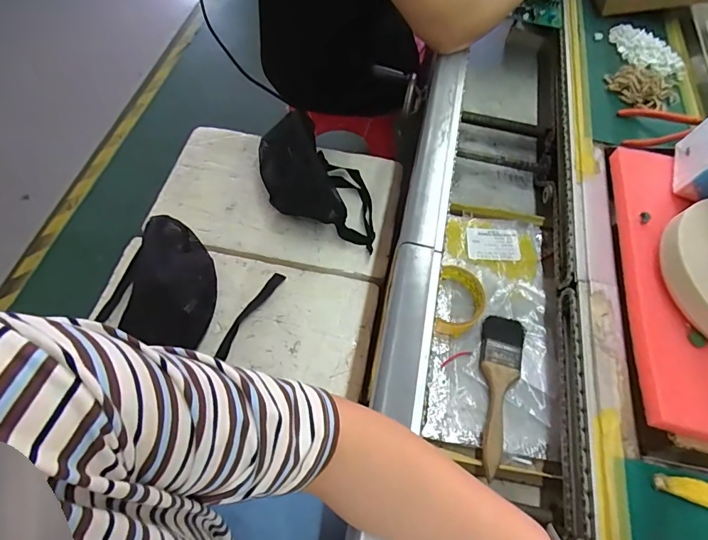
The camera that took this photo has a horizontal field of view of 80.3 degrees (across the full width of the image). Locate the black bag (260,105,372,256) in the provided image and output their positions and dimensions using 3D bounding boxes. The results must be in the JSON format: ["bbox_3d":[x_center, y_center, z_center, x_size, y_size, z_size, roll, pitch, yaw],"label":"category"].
[{"bbox_3d":[-0.069,-0.168,0.771,0.186,0.092,0.273,-14,64,-11],"label":"black bag"}]

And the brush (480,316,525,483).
[{"bbox_3d":[0.175,0.143,0.500,0.050,0.020,0.194,14,62,4],"label":"brush"}]

